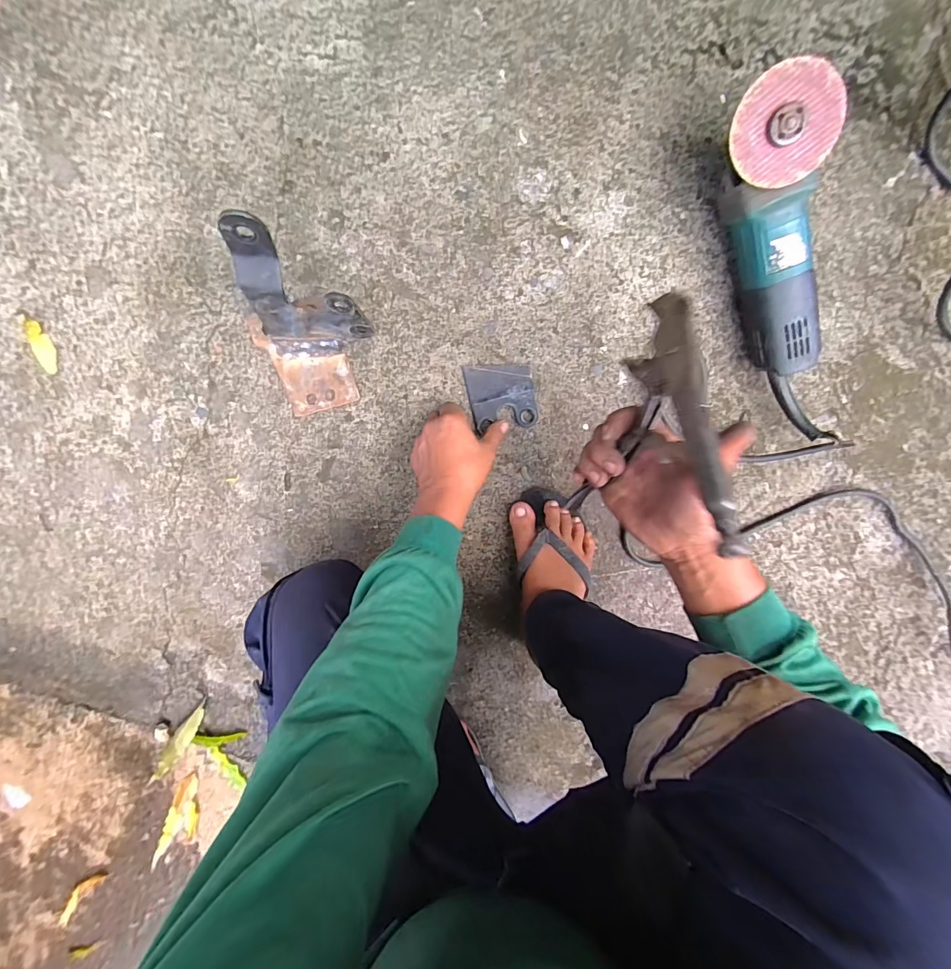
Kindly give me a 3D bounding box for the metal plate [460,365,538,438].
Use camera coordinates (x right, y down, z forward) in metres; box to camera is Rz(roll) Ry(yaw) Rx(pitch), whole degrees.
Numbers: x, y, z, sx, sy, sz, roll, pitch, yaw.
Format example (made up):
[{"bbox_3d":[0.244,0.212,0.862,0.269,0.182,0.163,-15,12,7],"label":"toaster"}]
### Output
[{"bbox_3d":[0.033,-0.112,0.524,0.082,0.010,0.085,-10,112,5],"label":"metal plate"}]

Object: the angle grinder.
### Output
[{"bbox_3d":[0.299,-0.245,0.418,0.082,0.081,0.268,-25,118,-1],"label":"angle grinder"}]

